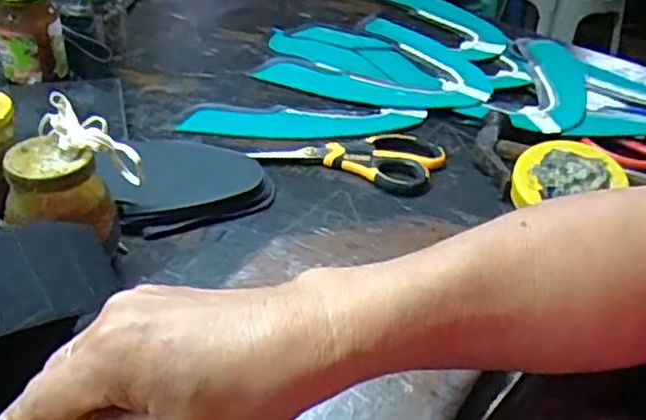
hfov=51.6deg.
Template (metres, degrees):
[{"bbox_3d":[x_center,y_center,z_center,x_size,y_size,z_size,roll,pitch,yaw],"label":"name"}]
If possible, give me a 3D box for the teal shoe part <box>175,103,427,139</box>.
[{"bbox_3d":[-0.019,-0.089,0.667,0.235,0.011,0.064,4,36,0],"label":"teal shoe part"}]

